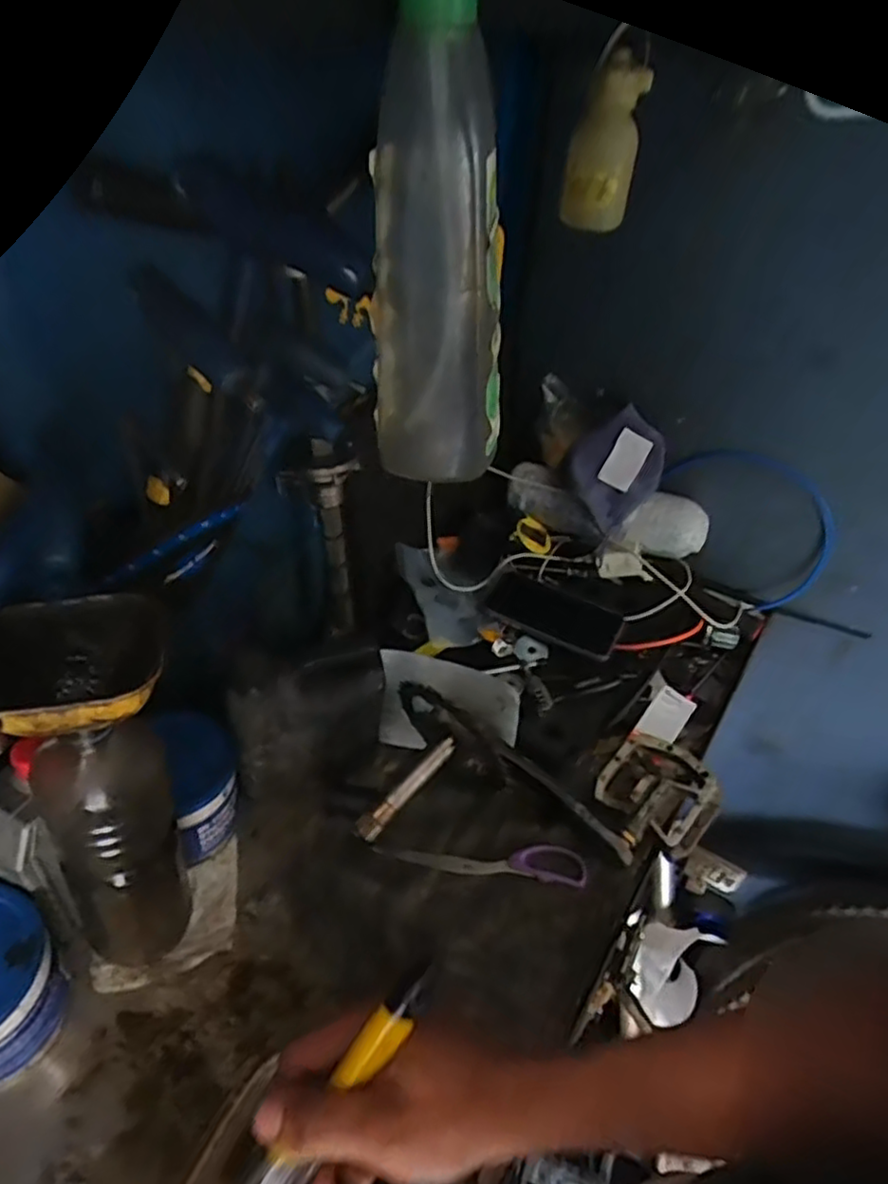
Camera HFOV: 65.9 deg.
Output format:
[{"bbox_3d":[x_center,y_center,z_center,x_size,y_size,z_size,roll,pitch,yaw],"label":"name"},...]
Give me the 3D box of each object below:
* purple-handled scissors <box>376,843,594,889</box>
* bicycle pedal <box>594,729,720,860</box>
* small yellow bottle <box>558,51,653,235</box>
[{"bbox_3d":[0.035,0.240,0.627,0.186,0.011,0.035,8,41,2],"label":"purple-handled scissors"},{"bbox_3d":[0.203,0.194,0.655,0.102,0.034,0.105,30,47,25],"label":"bicycle pedal"},{"bbox_3d":[0.099,-0.275,0.422,0.041,0.087,0.044,8,41,3],"label":"small yellow bottle"}]

